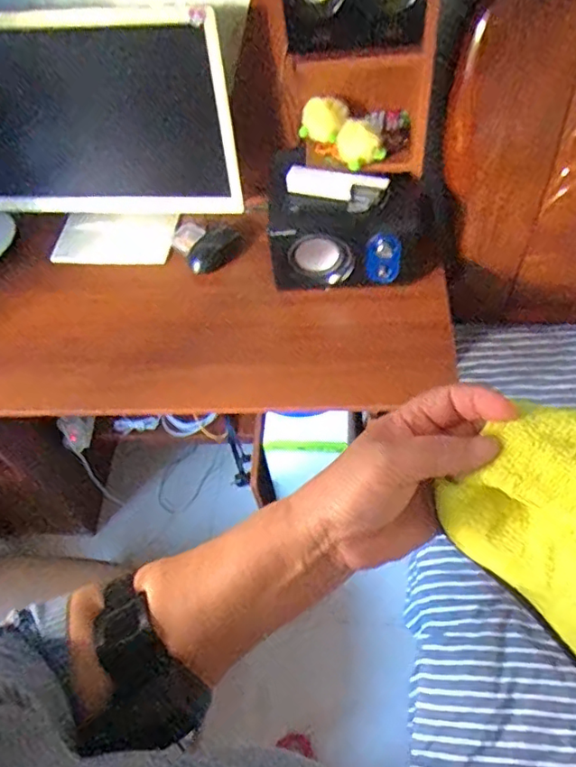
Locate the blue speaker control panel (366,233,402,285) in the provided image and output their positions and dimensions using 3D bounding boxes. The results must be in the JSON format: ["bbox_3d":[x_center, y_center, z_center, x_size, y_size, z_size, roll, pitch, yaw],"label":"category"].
[{"bbox_3d":[0.147,-0.190,0.886,0.053,0.095,0.018,-2,57,5],"label":"blue speaker control panel"}]

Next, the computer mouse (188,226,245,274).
[{"bbox_3d":[-0.134,-0.243,1.045,0.107,0.032,0.056,-39,62,-18],"label":"computer mouse"}]

